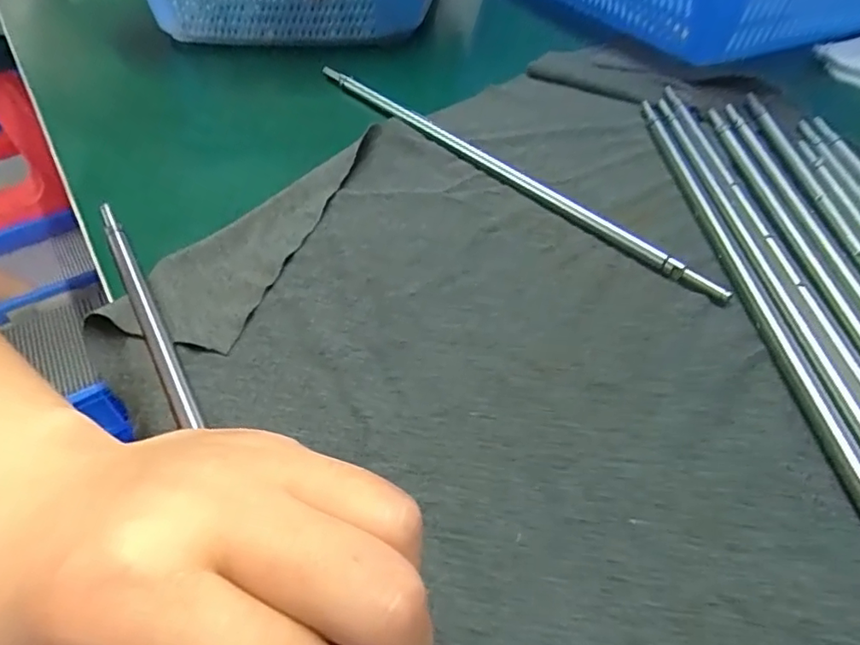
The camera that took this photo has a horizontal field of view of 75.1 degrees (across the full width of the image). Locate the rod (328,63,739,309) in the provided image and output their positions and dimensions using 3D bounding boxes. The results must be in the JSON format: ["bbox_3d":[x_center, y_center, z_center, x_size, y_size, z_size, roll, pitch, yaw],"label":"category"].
[{"bbox_3d":[0.026,-0.083,0.285,0.009,0.010,0.270,-34,55,-26],"label":"rod"}]

